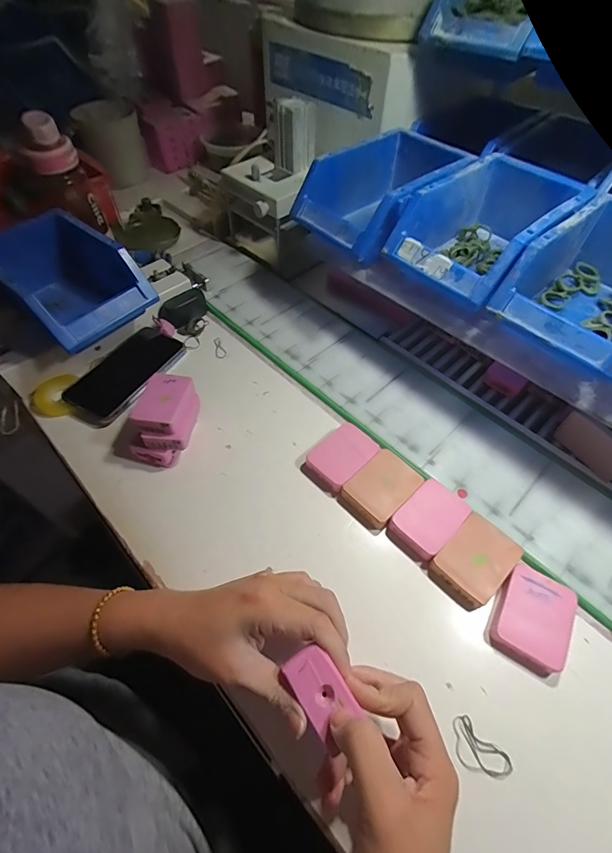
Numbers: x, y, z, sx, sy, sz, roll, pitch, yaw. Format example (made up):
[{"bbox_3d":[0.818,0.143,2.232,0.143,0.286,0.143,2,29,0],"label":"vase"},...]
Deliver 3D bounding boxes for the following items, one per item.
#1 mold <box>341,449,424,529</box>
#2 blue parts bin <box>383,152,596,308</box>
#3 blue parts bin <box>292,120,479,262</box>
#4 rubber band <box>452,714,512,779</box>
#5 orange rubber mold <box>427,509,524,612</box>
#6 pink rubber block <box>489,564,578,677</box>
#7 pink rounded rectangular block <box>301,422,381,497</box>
[{"bbox_3d":[0.077,0.062,0.396,0.071,0.015,0.053,-39,64,-23],"label":"mold"},{"bbox_3d":[0.189,-0.208,0.413,0.180,0.071,0.122,-38,64,-23],"label":"blue parts bin"},{"bbox_3d":[0.098,-0.276,0.463,0.199,0.075,0.121,-38,64,-23],"label":"blue parts bin"},{"bbox_3d":[0.126,0.239,0.286,0.044,0.004,0.027,38,64,22],"label":"rubber band"},{"bbox_3d":[0.154,0.122,0.356,0.073,0.016,0.053,-38,64,-23],"label":"orange rubber mold"},{"bbox_3d":[0.191,0.161,0.331,0.057,0.015,0.074,29,61,18],"label":"pink rubber block"},{"bbox_3d":[0.037,0.032,0.411,0.070,0.016,0.050,-39,65,-23],"label":"pink rounded rectangular block"}]

